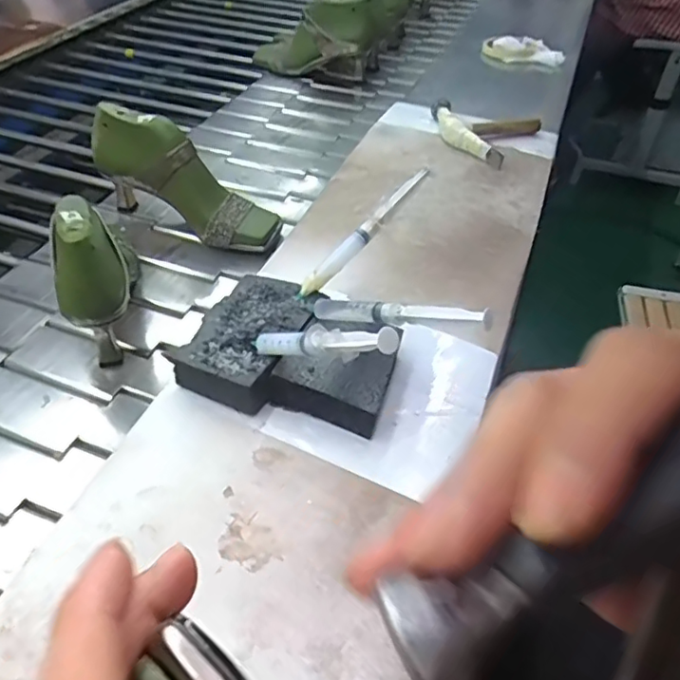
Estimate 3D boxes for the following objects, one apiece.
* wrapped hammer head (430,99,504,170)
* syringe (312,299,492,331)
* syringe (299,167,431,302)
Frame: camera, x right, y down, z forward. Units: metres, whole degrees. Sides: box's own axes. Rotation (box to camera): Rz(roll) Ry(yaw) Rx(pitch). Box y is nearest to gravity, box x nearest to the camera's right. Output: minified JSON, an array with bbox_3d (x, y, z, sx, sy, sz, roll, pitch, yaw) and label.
[{"bbox_3d":[0.164,-0.289,0.823,0.037,0.032,0.176,-13,46,-16],"label":"wrapped hammer head"},{"bbox_3d":[0.043,-0.020,0.460,0.153,0.015,0.010,5,39,36],"label":"syringe"},{"bbox_3d":[0.022,-0.096,0.536,0.017,0.016,0.161,38,80,30],"label":"syringe"}]

